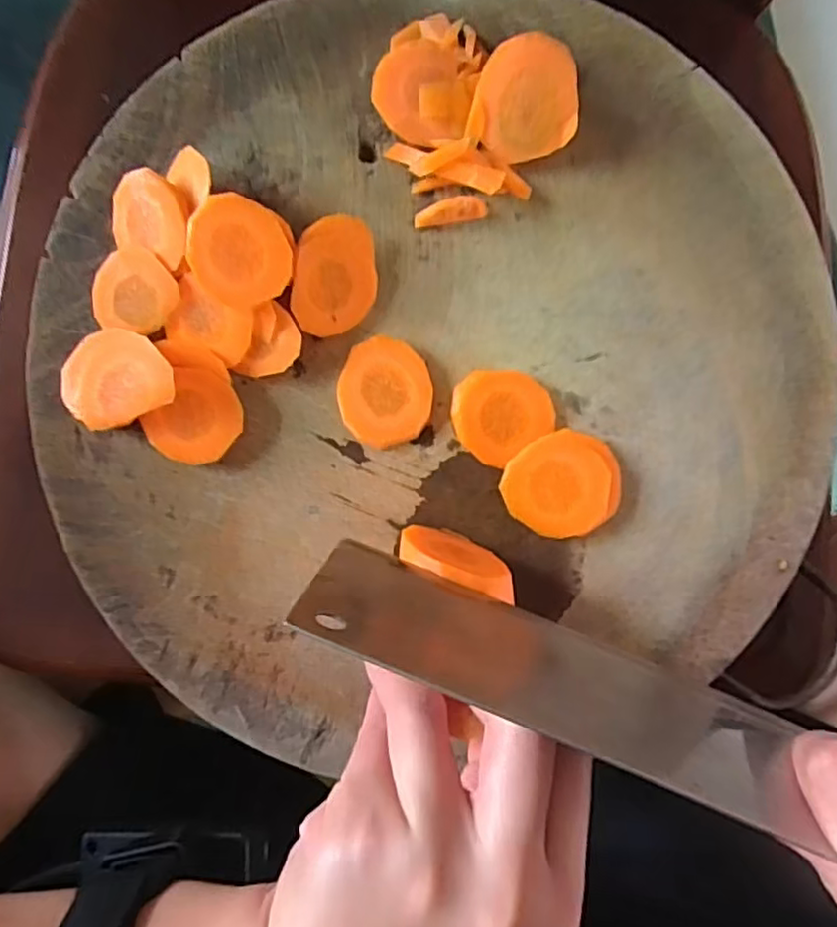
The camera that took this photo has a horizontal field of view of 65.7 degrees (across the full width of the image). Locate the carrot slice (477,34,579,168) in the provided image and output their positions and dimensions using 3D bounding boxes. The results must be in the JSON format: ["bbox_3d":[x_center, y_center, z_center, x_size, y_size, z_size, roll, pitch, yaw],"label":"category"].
[{"bbox_3d":[0.045,-0.147,0.262,0.037,0.004,0.043,-7,123,4],"label":"carrot slice"}]

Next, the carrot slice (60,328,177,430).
[{"bbox_3d":[-0.119,-0.035,0.255,0.046,0.007,0.037,-19,83,14],"label":"carrot slice"}]

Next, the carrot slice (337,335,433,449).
[{"bbox_3d":[-0.014,-0.030,0.274,0.038,0.008,0.044,4,89,-4],"label":"carrot slice"}]

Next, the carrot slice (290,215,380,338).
[{"bbox_3d":[-0.034,-0.076,0.265,0.035,0.004,0.047,1,101,-26],"label":"carrot slice"}]

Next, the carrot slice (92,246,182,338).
[{"bbox_3d":[-0.113,-0.069,0.258,0.035,0.004,0.031,13,105,6],"label":"carrot slice"}]

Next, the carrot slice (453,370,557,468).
[{"bbox_3d":[0.035,-0.023,0.279,0.040,0.005,0.038,-37,92,-4],"label":"carrot slice"}]

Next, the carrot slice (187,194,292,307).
[{"bbox_3d":[-0.068,-0.081,0.248,0.037,0.004,0.040,-2,106,-7],"label":"carrot slice"}]

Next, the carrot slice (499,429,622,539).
[{"bbox_3d":[0.061,0.009,0.276,0.049,0.011,0.043,-23,91,-4],"label":"carrot slice"}]

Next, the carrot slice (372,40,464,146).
[{"bbox_3d":[-0.001,-0.152,0.265,0.035,0.004,0.039,-6,101,-8],"label":"carrot slice"}]

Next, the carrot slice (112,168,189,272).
[{"bbox_3d":[-0.104,-0.096,0.251,0.037,0.004,0.030,24,111,14],"label":"carrot slice"}]

